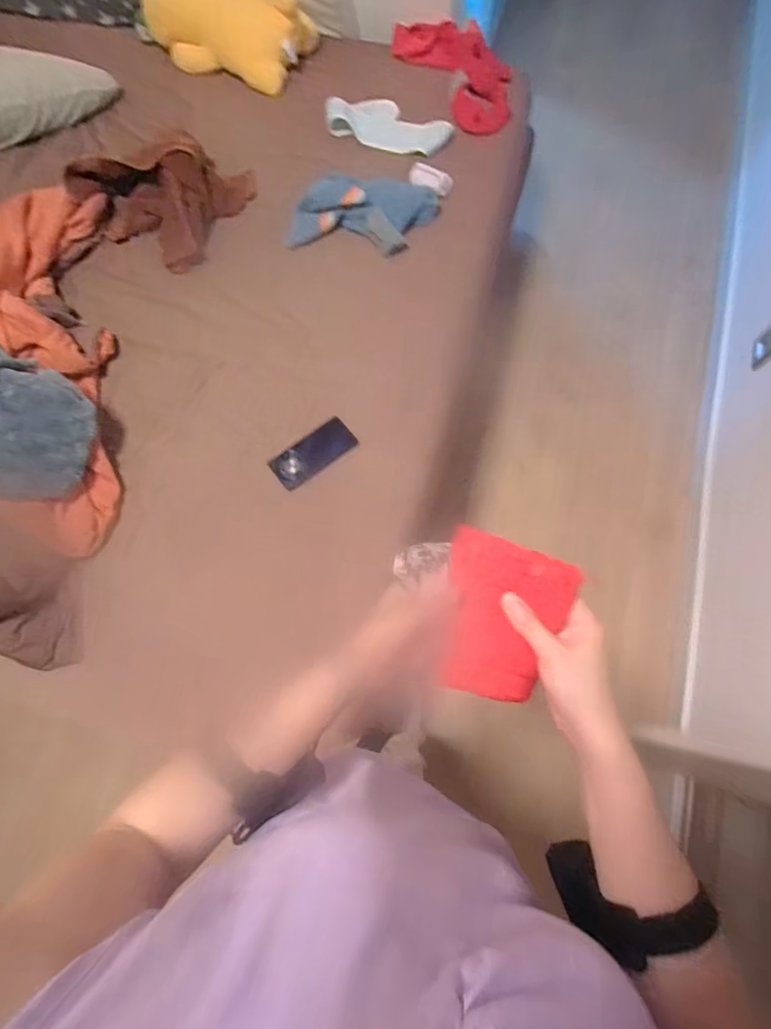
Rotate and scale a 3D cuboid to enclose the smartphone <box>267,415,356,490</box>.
[{"bbox_3d":[-0.138,-0.117,0.967,0.161,0.010,0.070,-35,102,1],"label":"smartphone"}]

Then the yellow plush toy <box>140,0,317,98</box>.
[{"bbox_3d":[-0.421,-1.276,1.268,0.426,0.156,0.226,24,75,9],"label":"yellow plush toy"}]

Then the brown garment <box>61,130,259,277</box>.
[{"bbox_3d":[-0.502,-0.740,1.124,0.318,0.077,0.301,27,75,11],"label":"brown garment"}]

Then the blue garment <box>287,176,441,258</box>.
[{"bbox_3d":[-0.051,-0.660,1.103,0.308,0.049,0.196,14,73,7],"label":"blue garment"}]

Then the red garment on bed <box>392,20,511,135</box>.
[{"bbox_3d":[0.188,-1.129,1.255,0.217,0.046,0.442,-23,72,-5],"label":"red garment on bed"}]

